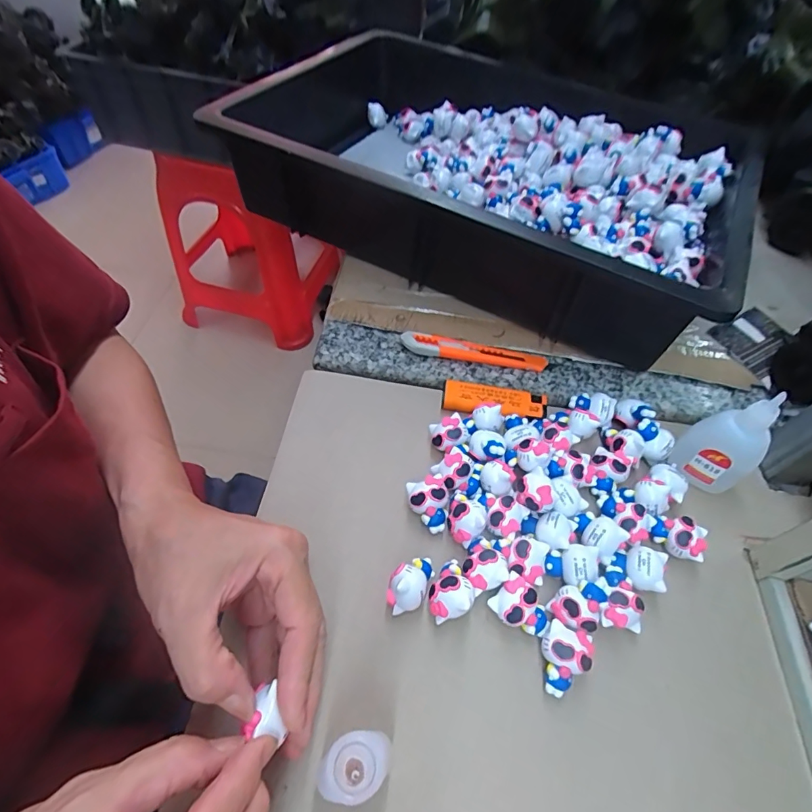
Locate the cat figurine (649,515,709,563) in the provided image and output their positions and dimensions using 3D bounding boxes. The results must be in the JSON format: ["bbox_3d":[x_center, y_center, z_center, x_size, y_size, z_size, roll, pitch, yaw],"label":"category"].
[{"bbox_3d":[0.177,0.085,0.298,0.033,0.020,0.024,24,57,14],"label":"cat figurine"}]

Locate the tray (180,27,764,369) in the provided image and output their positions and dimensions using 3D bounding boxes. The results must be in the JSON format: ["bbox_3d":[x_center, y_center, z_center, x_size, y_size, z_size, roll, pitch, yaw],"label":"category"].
[{"bbox_3d":[0.074,-0.238,0.462,0.472,0.100,0.321,25,57,15],"label":"tray"}]

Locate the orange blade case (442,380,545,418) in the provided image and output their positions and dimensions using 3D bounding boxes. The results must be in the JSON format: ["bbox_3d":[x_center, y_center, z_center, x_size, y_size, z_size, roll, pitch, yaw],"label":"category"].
[{"bbox_3d":[0.069,-0.004,0.355,0.079,0.009,0.025,5,54,1],"label":"orange blade case"}]

